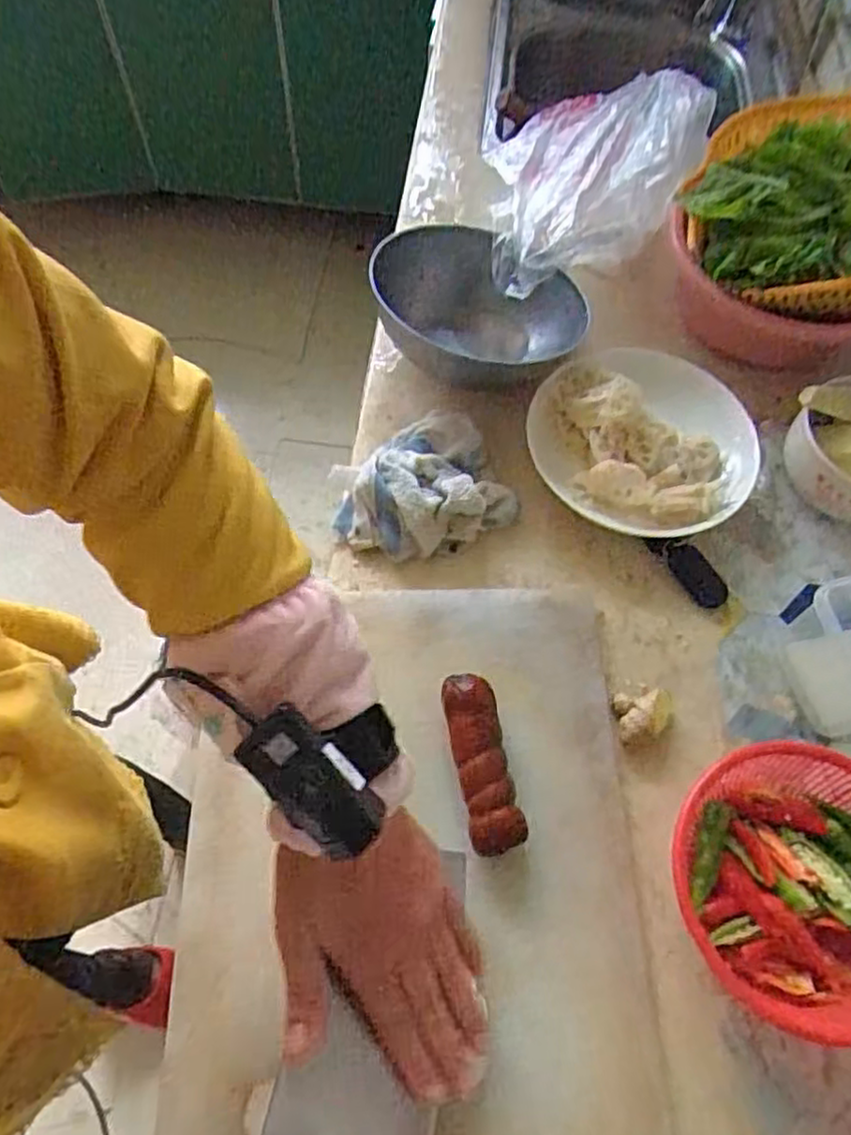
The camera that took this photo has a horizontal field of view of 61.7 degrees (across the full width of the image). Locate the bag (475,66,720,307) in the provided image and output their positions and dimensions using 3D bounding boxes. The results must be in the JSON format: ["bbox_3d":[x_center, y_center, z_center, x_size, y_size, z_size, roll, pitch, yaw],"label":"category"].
[{"bbox_3d":[0.163,-0.399,0.697,0.198,0.102,0.238,-3,65,-4],"label":"bag"}]

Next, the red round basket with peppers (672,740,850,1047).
[{"bbox_3d":[0.253,0.202,0.470,0.167,0.051,0.162,1,64,-2],"label":"red round basket with peppers"}]

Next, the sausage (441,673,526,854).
[{"bbox_3d":[0.038,0.136,0.497,0.035,0.042,0.118,-9,65,-7],"label":"sausage"}]

